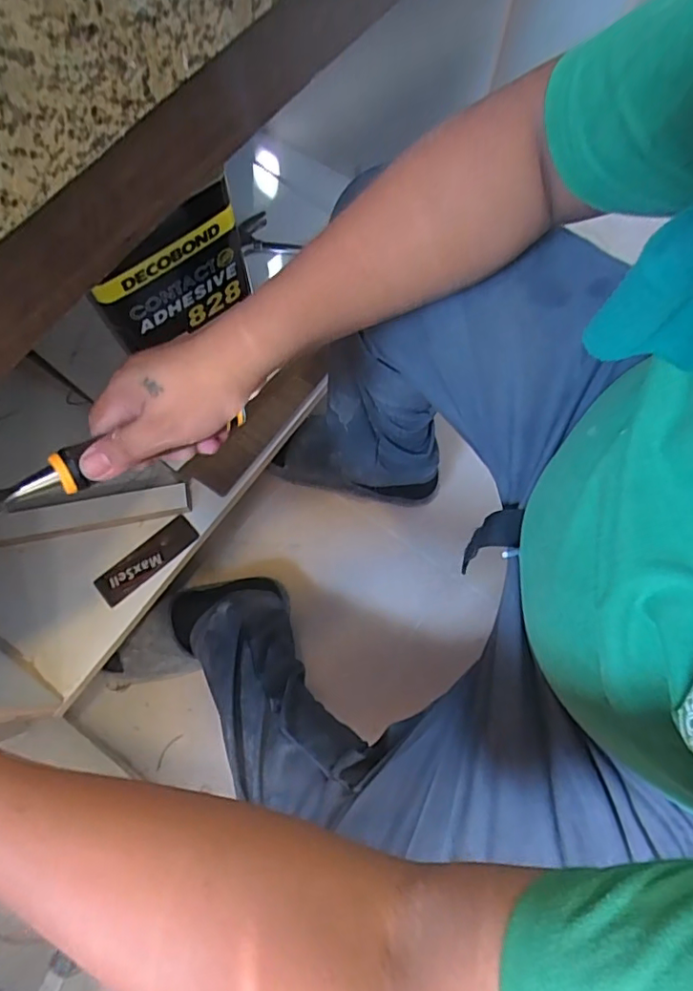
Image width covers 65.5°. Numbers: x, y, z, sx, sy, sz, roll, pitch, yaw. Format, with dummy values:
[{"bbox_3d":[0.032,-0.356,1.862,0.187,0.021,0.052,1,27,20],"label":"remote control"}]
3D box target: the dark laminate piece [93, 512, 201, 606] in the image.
[{"bbox_3d":[-0.251,0.081,0.681,0.133,0.009,0.045,-38,77,-12],"label":"dark laminate piece"}]

